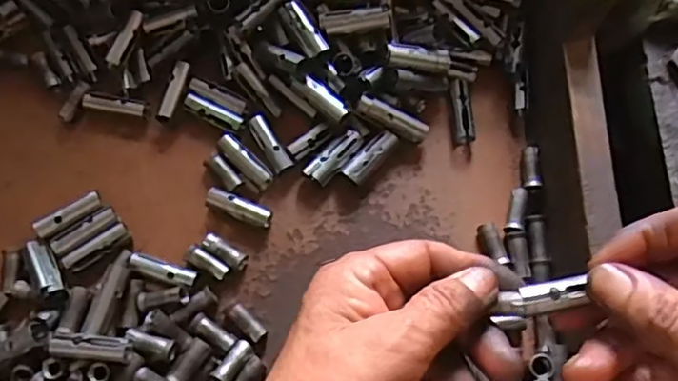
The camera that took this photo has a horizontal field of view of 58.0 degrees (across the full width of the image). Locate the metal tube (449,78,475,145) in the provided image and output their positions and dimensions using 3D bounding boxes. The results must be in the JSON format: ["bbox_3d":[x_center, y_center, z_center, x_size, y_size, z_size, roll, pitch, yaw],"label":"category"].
[{"bbox_3d":[0.072,-0.046,0.359,0.010,0.011,0.037,-6,71,0],"label":"metal tube"}]

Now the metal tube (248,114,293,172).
[{"bbox_3d":[-0.039,-0.027,0.348,0.011,0.006,0.036,-31,73,-8],"label":"metal tube"}]

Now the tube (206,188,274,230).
[{"bbox_3d":[-0.056,0.010,0.338,0.036,0.011,0.011,21,73,9],"label":"tube"}]

